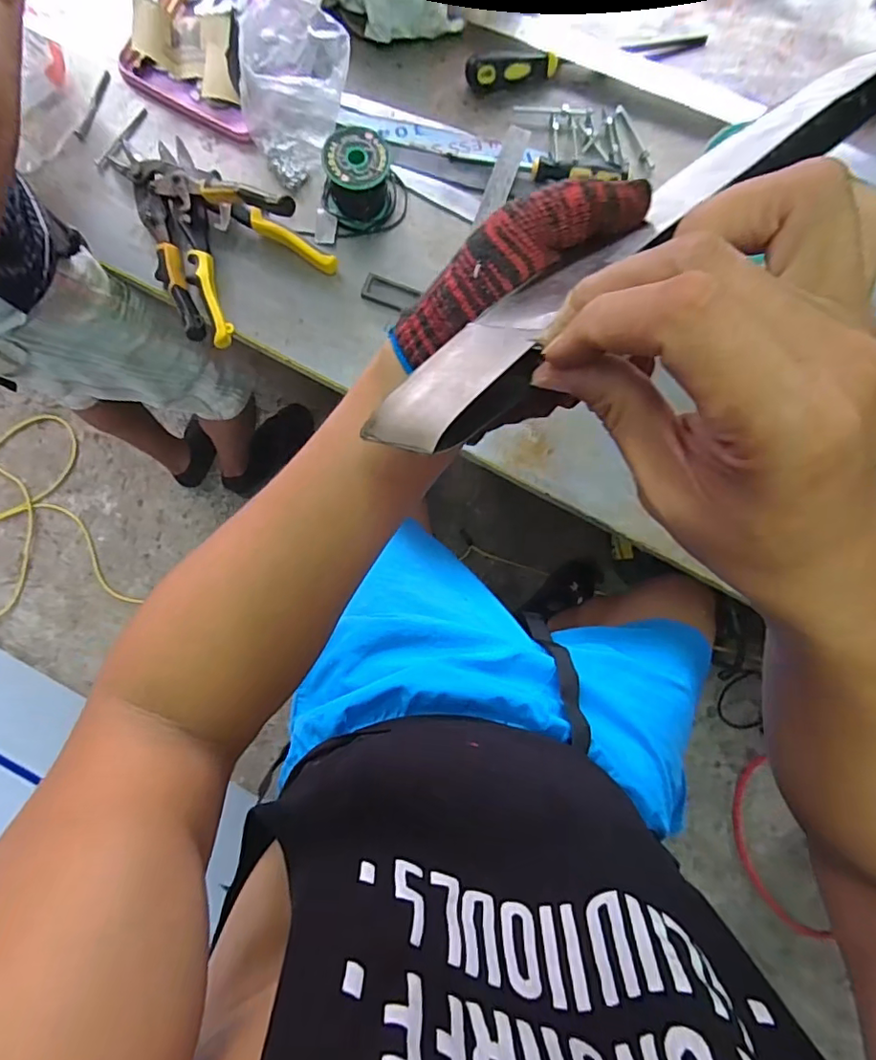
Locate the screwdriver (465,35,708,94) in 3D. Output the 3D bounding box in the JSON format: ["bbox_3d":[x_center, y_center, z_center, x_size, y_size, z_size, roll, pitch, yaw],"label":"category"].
[{"bbox_3d":[0.179,-0.558,0.642,0.296,0.029,0.032,-13,85,-3],"label":"screwdriver"}]

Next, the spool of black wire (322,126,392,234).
[{"bbox_3d":[-0.086,-0.378,0.592,0.085,0.064,0.068,4,84,-2],"label":"spool of black wire"}]

